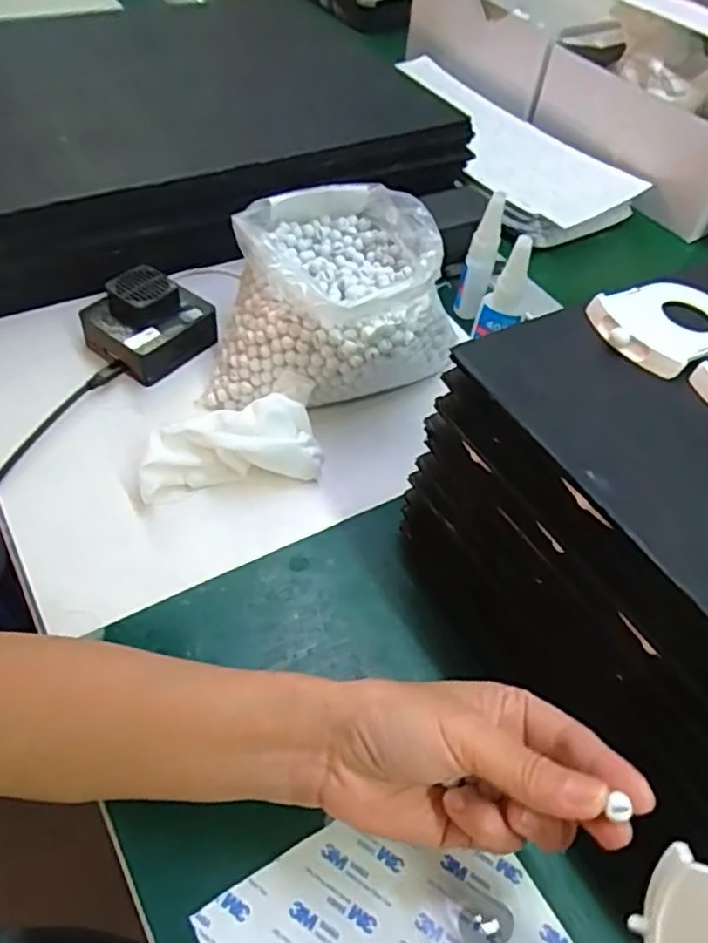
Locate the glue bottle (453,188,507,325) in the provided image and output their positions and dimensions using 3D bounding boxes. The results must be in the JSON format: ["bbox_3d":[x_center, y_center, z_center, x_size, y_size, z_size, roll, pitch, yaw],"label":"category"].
[{"bbox_3d":[0.106,-0.177,0.578,0.024,0.106,0.028,22,55,11],"label":"glue bottle"}]

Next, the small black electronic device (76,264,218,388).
[{"bbox_3d":[-0.158,-0.116,0.527,0.074,0.045,0.082,31,57,17],"label":"small black electronic device"}]

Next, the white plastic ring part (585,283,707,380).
[{"bbox_3d":[0.166,-0.081,0.362,0.080,0.010,0.058,-26,60,-21],"label":"white plastic ring part"}]

